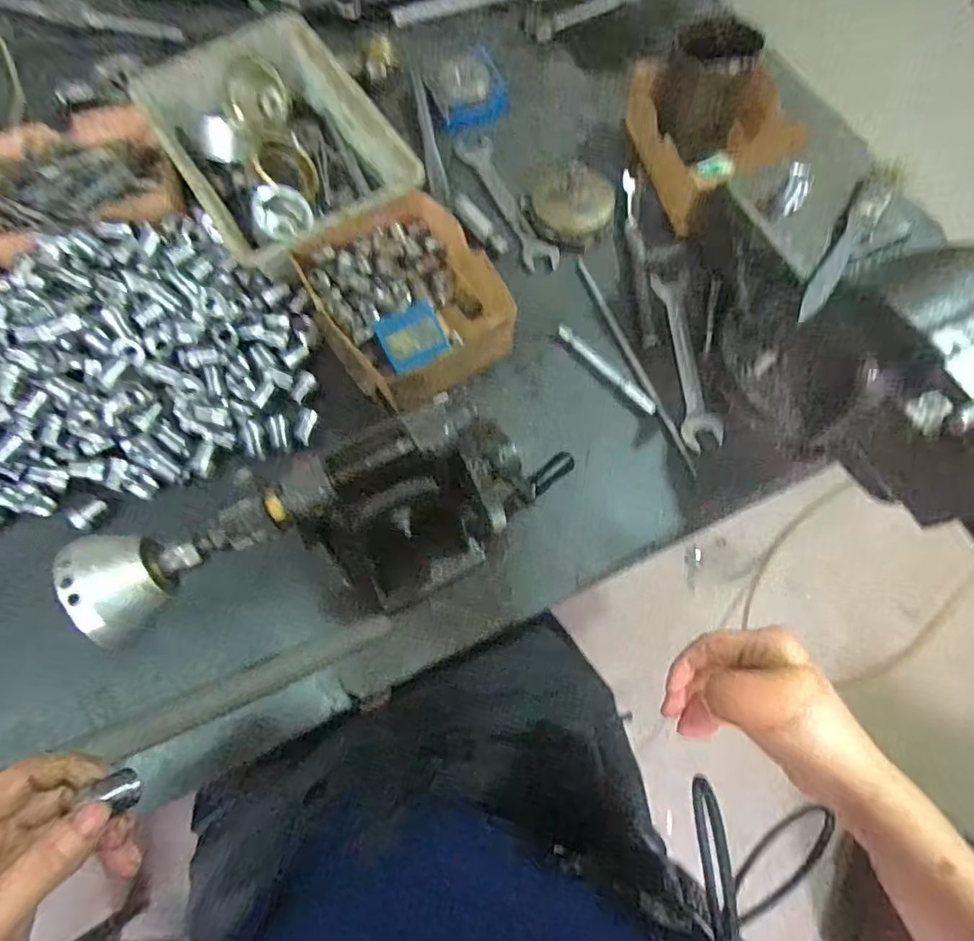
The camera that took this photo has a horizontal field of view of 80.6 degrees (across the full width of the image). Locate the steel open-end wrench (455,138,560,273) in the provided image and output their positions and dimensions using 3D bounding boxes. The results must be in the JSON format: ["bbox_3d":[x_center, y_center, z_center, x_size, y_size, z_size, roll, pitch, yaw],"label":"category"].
[{"bbox_3d":[0.020,-0.257,0.554,0.035,0.006,0.168,-23,71,-8],"label":"steel open-end wrench"}]

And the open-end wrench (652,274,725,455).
[{"bbox_3d":[0.172,-0.096,0.494,0.031,0.004,0.168,-4,70,-1],"label":"open-end wrench"}]

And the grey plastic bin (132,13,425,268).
[{"bbox_3d":[-0.189,-0.295,0.525,0.170,0.055,0.238,-33,73,-11],"label":"grey plastic bin"}]

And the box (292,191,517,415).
[{"bbox_3d":[-0.066,-0.146,0.484,0.147,0.039,0.174,-33,73,-11],"label":"box"}]

